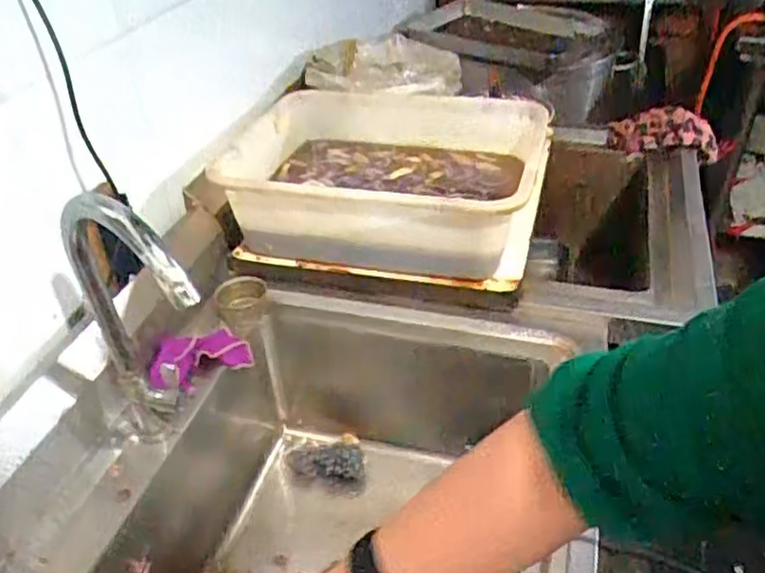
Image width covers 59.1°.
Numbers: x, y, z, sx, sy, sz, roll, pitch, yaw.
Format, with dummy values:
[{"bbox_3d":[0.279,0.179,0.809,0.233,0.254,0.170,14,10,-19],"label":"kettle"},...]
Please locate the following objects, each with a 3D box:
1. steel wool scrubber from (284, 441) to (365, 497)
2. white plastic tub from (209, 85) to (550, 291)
[{"bbox_3d":[-0.085,0.273,1.033,0.121,0.045,0.072,6,38,12],"label":"steel wool scrubber"},{"bbox_3d":[-0.002,-0.161,1.012,0.469,0.146,0.344,8,39,14],"label":"white plastic tub"}]

